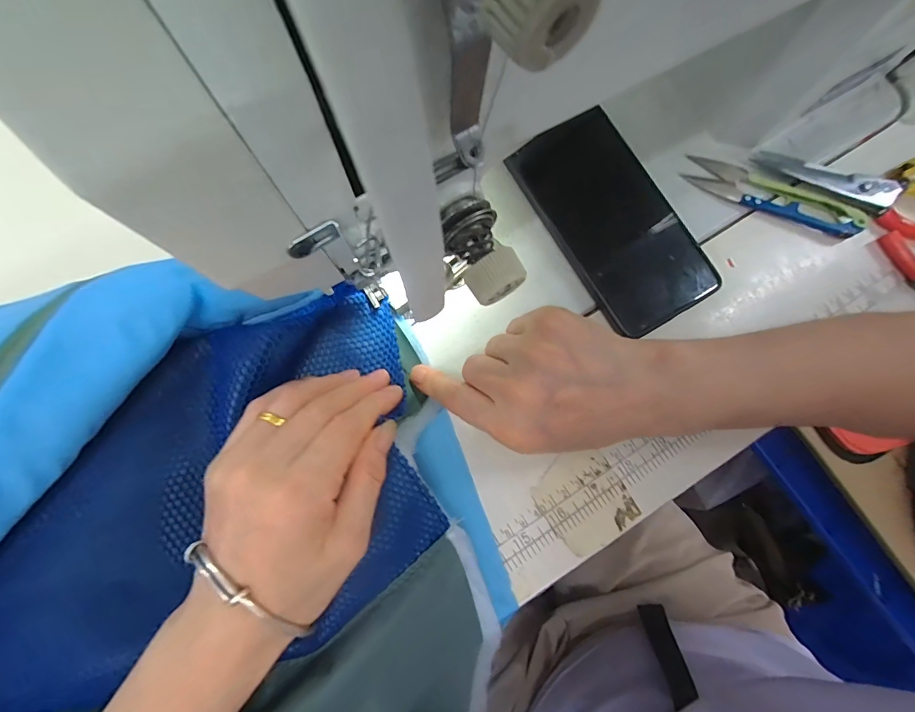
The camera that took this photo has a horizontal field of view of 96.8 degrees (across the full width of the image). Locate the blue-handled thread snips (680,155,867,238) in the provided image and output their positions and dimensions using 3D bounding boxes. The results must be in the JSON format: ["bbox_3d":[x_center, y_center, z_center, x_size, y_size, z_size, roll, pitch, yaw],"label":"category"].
[{"bbox_3d":[0.220,-0.111,0.282,0.120,0.009,0.028,22,79,3],"label":"blue-handled thread snips"}]

